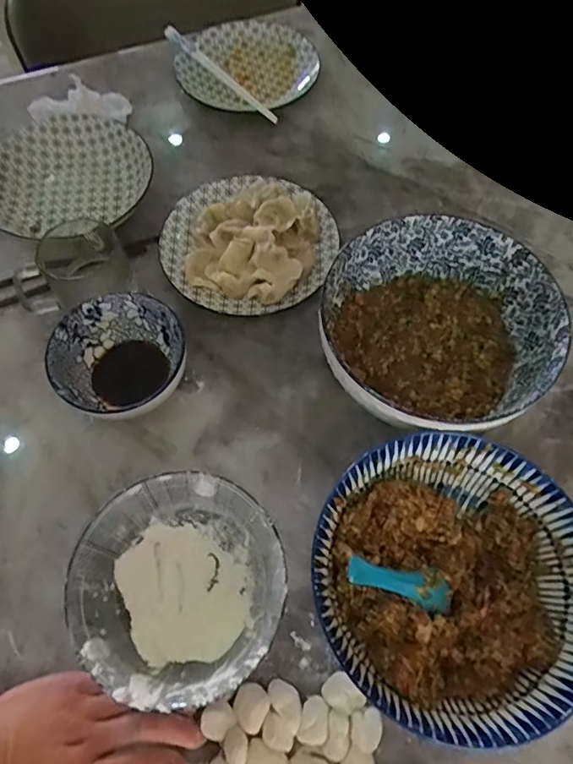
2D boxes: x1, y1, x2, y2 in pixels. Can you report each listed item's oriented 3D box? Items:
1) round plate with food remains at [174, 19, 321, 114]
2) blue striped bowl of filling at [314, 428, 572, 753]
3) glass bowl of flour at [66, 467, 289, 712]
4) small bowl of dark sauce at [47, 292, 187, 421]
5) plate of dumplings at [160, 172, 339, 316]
[{"bbox_3d":[-0.058,-0.462,0.734,0.195,0.029,0.186,0,64,0],"label":"round plate with food remains"},{"bbox_3d":[0.123,0.151,0.399,0.194,0.091,0.199,0,64,0],"label":"blue striped bowl of filling"},{"bbox_3d":[-0.079,0.160,0.403,0.149,0.080,0.155,0,64,0],"label":"glass bowl of flour"},{"bbox_3d":[-0.157,-0.015,0.496,0.119,0.067,0.125,0,64,0],"label":"small bowl of dark sauce"},{"bbox_3d":[-0.041,-0.167,0.582,0.190,0.045,0.196,0,64,0],"label":"plate of dumplings"}]

